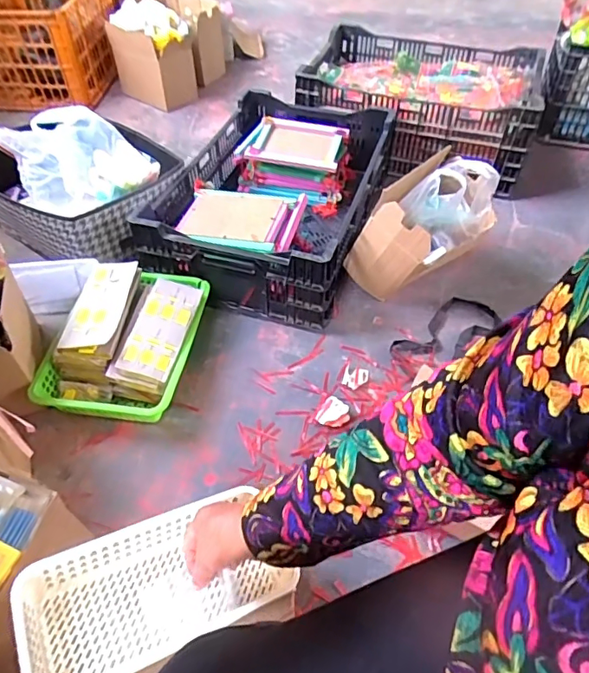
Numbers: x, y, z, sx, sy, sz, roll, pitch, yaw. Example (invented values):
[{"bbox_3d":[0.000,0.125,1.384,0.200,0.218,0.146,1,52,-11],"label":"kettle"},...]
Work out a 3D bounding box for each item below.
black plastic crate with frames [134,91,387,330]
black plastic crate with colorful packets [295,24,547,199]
[{"bbox_3d":[-0.040,-0.324,1.179,0.415,0.180,0.613,14,49,11],"label":"black plastic crate with frames"},{"bbox_3d":[0.335,-0.657,1.413,0.646,0.207,0.438,20,50,16],"label":"black plastic crate with colorful packets"}]

